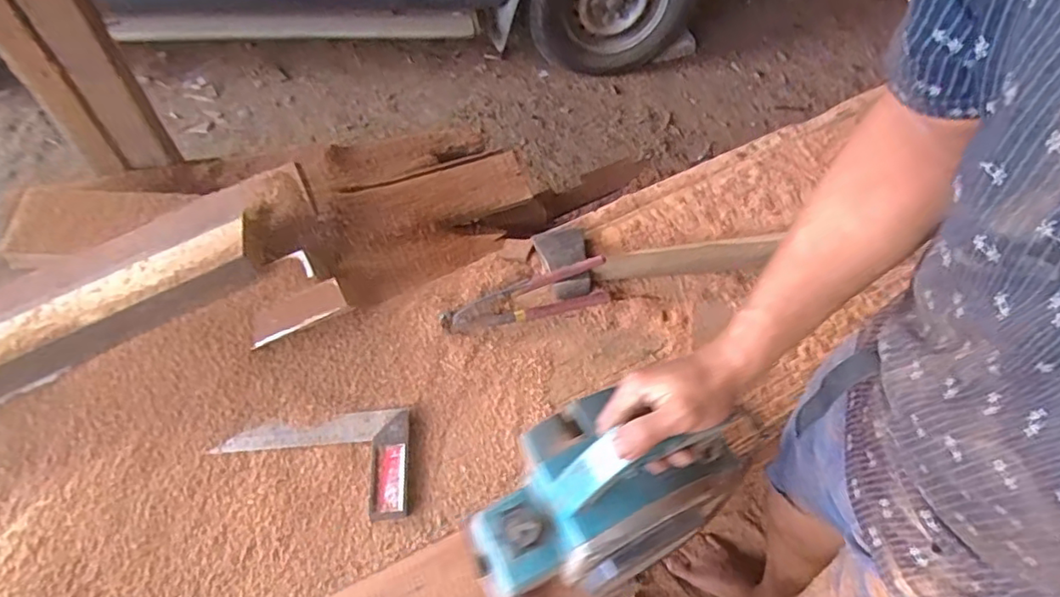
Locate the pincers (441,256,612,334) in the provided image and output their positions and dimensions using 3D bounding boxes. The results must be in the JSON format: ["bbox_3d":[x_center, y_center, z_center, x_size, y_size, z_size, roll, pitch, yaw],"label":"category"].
[{"bbox_3d":[-0.007,-0.006,0.739,0.220,0.048,0.053,-10,59,-10],"label":"pincers"}]

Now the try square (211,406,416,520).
[{"bbox_3d":[-0.238,0.185,0.632,0.209,0.016,0.126,-6,58,-8],"label":"try square"}]

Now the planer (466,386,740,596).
[{"bbox_3d":[0.068,0.163,0.522,0.254,0.147,0.140,-28,60,-23],"label":"planer"}]

